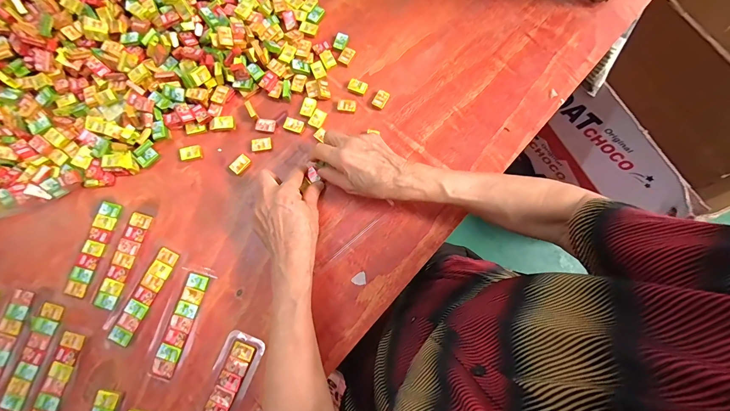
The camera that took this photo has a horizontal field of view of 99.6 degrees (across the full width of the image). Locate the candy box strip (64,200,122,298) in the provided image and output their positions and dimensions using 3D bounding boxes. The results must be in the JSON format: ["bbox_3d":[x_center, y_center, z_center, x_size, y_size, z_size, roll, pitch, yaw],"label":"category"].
[{"bbox_3d":[-0.340,0.054,0.386,0.027,0.006,0.117,16,79,3],"label":"candy box strip"}]

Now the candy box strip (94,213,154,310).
[{"bbox_3d":[-0.300,0.066,0.382,0.025,0.004,0.115,14,79,3],"label":"candy box strip"}]

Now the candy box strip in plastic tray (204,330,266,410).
[{"bbox_3d":[-0.162,0.211,0.354,0.048,0.013,0.132,23,79,5],"label":"candy box strip in plastic tray"}]

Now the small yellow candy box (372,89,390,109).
[{"bbox_3d":[0.022,-0.147,0.429,0.017,0.009,0.025,32,80,6],"label":"small yellow candy box"}]

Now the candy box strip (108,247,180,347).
[{"bbox_3d":[-0.268,0.108,0.374,0.026,0.004,0.116,25,79,5],"label":"candy box strip"}]

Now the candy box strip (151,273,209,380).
[{"bbox_3d":[-0.220,0.142,0.369,0.024,0.006,0.117,16,79,3],"label":"candy box strip"}]

